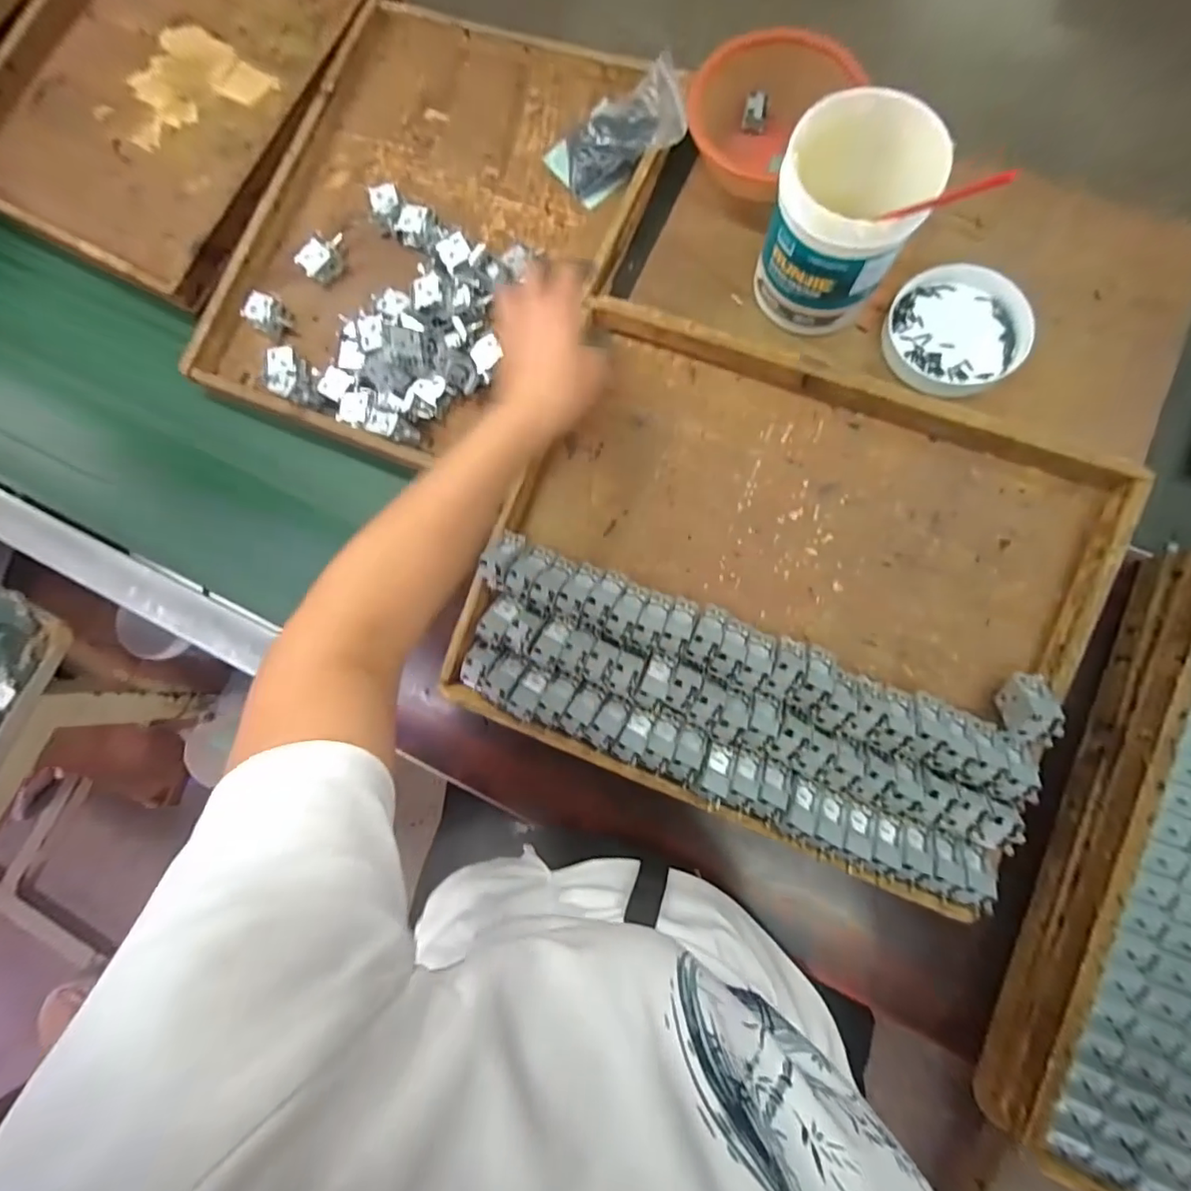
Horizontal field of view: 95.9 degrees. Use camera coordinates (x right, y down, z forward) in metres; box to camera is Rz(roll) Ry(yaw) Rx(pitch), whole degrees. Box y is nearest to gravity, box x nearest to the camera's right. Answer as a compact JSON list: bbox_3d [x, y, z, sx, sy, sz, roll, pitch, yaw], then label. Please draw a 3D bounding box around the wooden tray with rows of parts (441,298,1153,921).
[{"bbox_3d":[0.150,-0.008,0.476,0.501,0.046,0.396,22,84,8],"label":"wooden tray with rows of parts"}]

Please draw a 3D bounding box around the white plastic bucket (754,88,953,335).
[{"bbox_3d":[0.210,-0.321,0.472,0.111,0.141,0.111,-1,81,5],"label":"white plastic bucket"}]

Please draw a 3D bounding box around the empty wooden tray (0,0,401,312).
[{"bbox_3d":[-0.528,-0.646,0.670,0.420,0.046,0.507,29,85,8],"label":"empty wooden tray"}]

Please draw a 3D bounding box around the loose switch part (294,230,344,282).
[{"bbox_3d":[-0.307,-0.386,0.609,0.036,0.024,0.057,34,86,9],"label":"loose switch part"}]

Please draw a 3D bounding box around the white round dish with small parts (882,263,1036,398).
[{"bbox_3d":[0.345,-0.257,0.518,0.118,0.032,0.119,-1,81,5],"label":"white round dish with small parts"}]

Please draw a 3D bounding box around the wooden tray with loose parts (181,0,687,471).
[{"bbox_3d":[-0.184,-0.396,0.593,0.402,0.058,0.500,25,84,8],"label":"wooden tray with loose parts"}]

